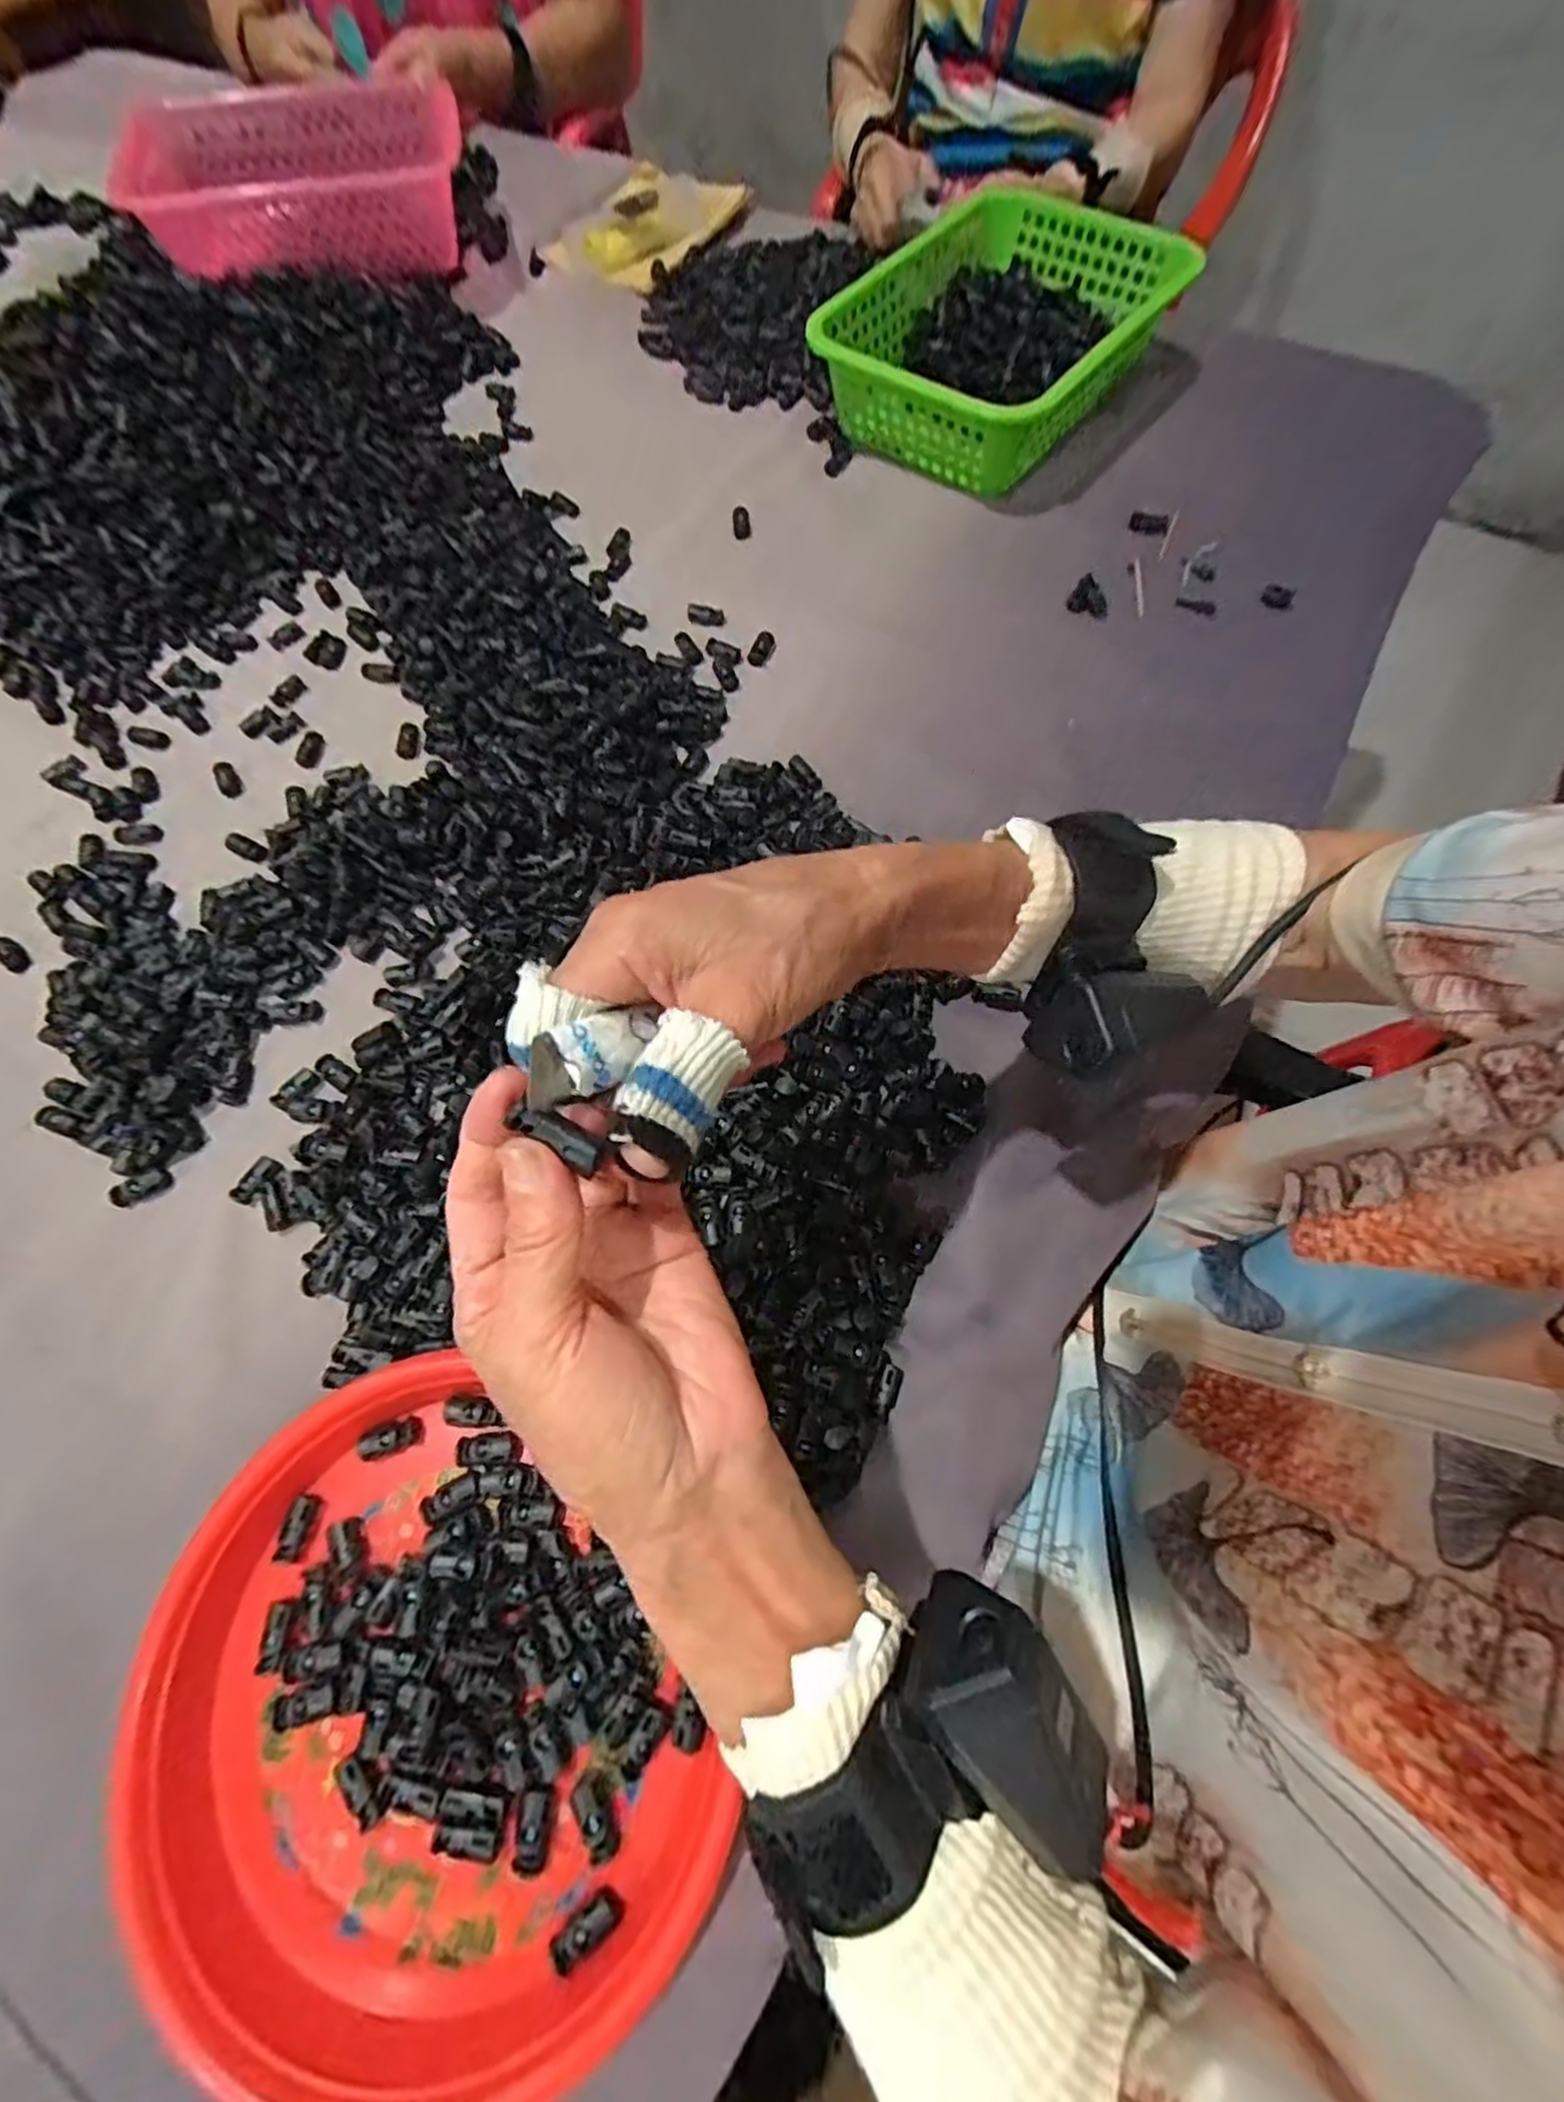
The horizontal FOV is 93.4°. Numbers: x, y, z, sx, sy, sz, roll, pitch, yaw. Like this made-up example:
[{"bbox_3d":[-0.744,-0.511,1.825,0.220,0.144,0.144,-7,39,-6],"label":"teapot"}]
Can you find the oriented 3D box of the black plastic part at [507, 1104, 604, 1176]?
[{"bbox_3d":[-0.057,0.022,0.193,0.024,0.007,0.009,29,72,2],"label":"black plastic part"}]

